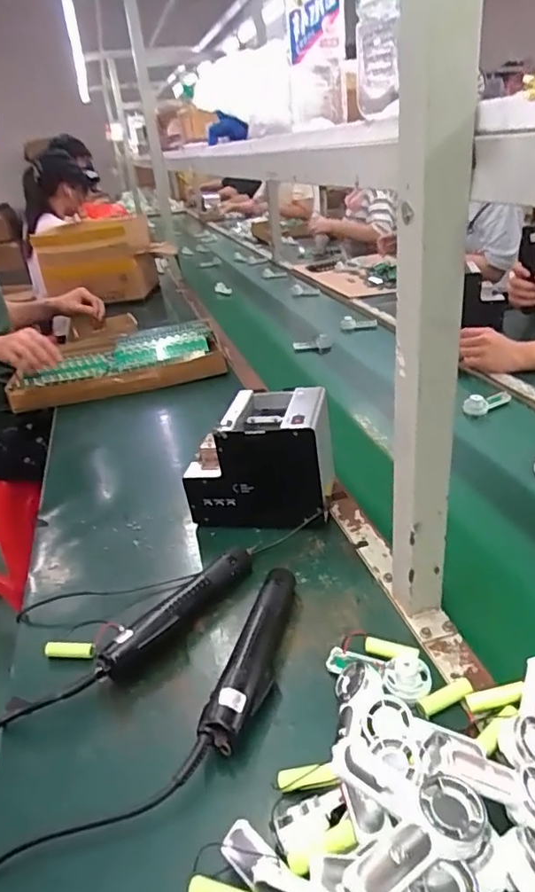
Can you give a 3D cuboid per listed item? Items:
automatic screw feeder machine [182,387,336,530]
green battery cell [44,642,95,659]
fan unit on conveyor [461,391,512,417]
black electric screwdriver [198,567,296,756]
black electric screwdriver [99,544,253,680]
[{"bbox_3d":[-0.005,0.017,0.749,0.179,0.155,0.126,2,29,14],"label":"automatic screw feeder machine"},{"bbox_3d":[-0.206,0.214,0.580,0.052,0.018,0.017,-4,28,4],"label":"green battery cell"},{"bbox_3d":[0.395,-0.078,0.998,0.087,0.034,0.031,-18,31,-22],"label":"fan unit on conveyor"},{"bbox_3d":[-0.006,0.198,0.542,0.038,0.042,0.205,5,30,19],"label":"black electric screwdriver"},{"bbox_3d":[-0.088,0.179,0.597,0.031,0.042,0.204,18,37,37],"label":"black electric screwdriver"}]

